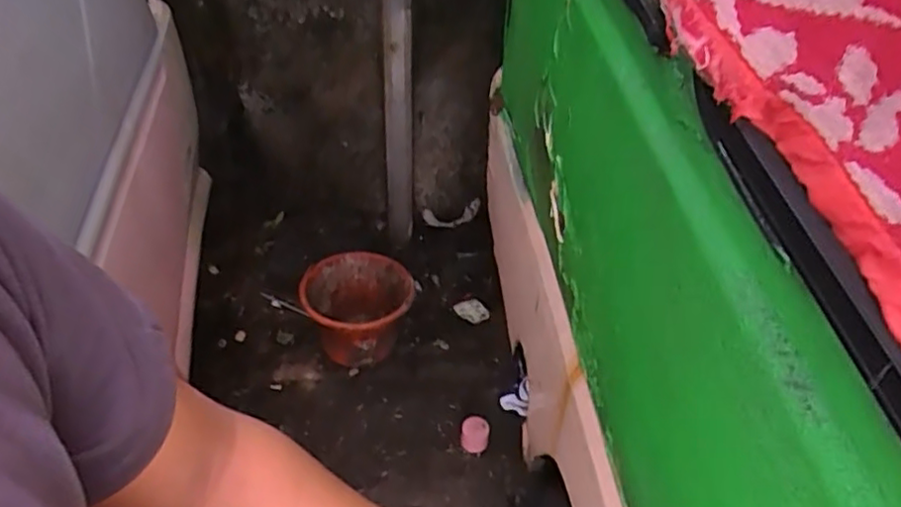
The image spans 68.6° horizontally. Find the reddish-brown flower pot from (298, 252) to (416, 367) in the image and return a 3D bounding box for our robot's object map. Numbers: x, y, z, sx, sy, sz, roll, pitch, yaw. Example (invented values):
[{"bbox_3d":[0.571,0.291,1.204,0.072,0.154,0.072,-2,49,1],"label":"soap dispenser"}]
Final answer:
[{"bbox_3d":[-0.232,0.141,1.701,0.248,0.249,0.260,2,41,-1],"label":"reddish-brown flower pot"}]

